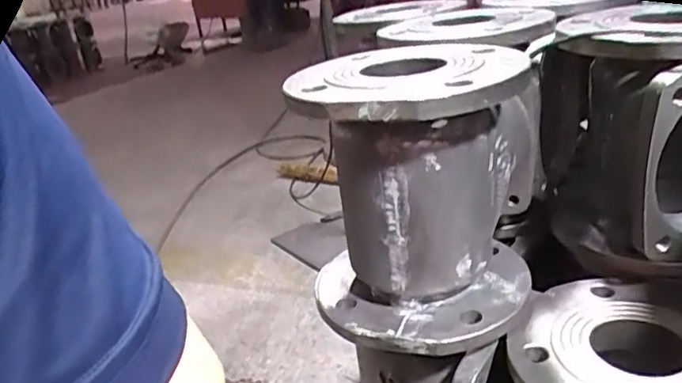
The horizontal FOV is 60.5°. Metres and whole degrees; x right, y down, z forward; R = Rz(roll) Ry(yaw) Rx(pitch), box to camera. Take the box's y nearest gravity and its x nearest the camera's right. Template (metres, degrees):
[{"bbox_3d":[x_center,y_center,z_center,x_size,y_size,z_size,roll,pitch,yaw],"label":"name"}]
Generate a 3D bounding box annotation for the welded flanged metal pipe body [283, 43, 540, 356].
[{"bbox_3d":[0.063,-0.004,0.475,0.169,0.189,0.188,4,26,26],"label":"welded flanged metal pipe body"}]

